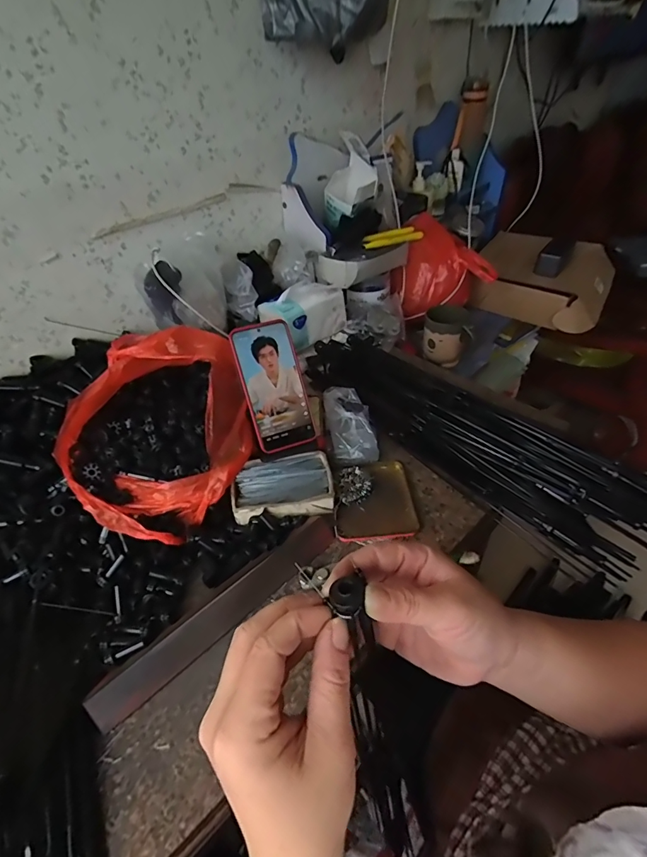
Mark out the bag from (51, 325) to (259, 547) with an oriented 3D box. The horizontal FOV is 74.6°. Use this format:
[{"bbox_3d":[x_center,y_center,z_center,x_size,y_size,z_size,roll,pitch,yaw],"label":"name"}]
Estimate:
[{"bbox_3d":[-0.214,-0.010,0.536,0.246,0.133,0.233,32,50,26],"label":"bag"}]

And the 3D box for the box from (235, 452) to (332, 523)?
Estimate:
[{"bbox_3d":[-0.053,0.072,0.546,0.123,0.021,0.085,-5,44,-10],"label":"box"}]

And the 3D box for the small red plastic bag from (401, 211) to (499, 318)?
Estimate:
[{"bbox_3d":[0.263,-0.339,0.905,0.172,0.160,0.120,-3,43,2],"label":"small red plastic bag"}]

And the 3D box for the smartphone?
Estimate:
[{"bbox_3d":[-0.064,-0.056,0.549,0.078,0.163,0.010,-17,5,-15],"label":"smartphone"}]

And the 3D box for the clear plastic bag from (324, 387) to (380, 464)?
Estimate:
[{"bbox_3d":[0.040,-0.010,0.609,0.071,0.049,0.126,-9,59,-13],"label":"clear plastic bag"}]

